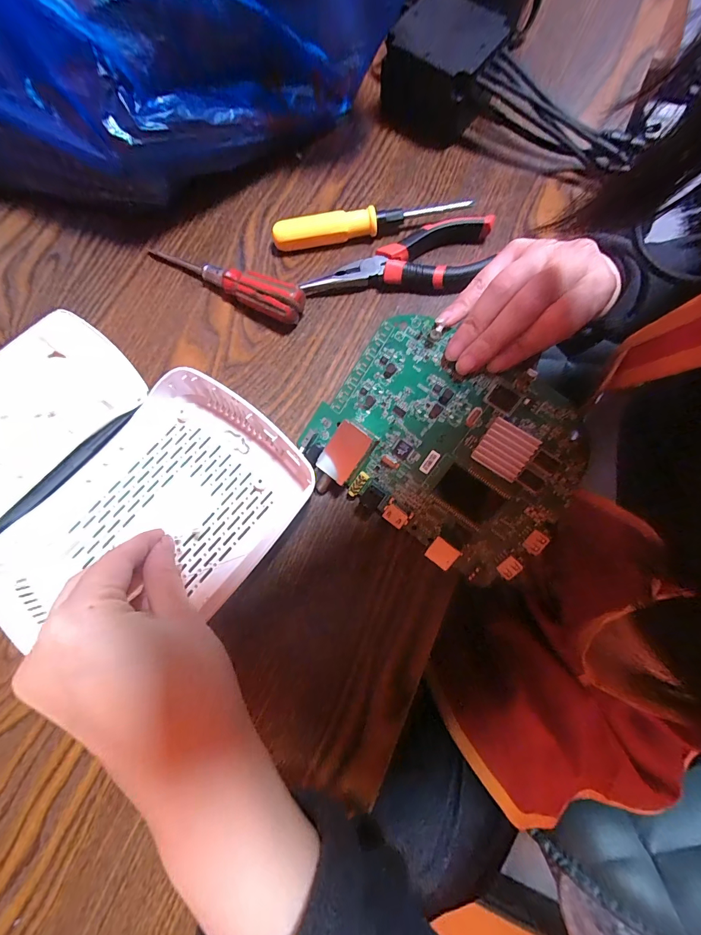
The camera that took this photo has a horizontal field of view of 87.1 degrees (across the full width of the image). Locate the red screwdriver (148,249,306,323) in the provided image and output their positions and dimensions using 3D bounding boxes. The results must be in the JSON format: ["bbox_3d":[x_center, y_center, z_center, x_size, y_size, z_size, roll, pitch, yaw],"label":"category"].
[{"bbox_3d":[-0.096,-0.144,0.282,0.135,0.025,0.024,25,78,6],"label":"red screwdriver"}]

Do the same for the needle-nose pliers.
[{"bbox_3d":[0.037,-0.159,0.285,0.145,0.019,0.050,-5,76,-1],"label":"needle-nose pliers"}]

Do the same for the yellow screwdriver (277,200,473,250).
[{"bbox_3d":[0.017,-0.195,0.291,0.154,0.020,0.015,-11,76,-2],"label":"yellow screwdriver"}]

